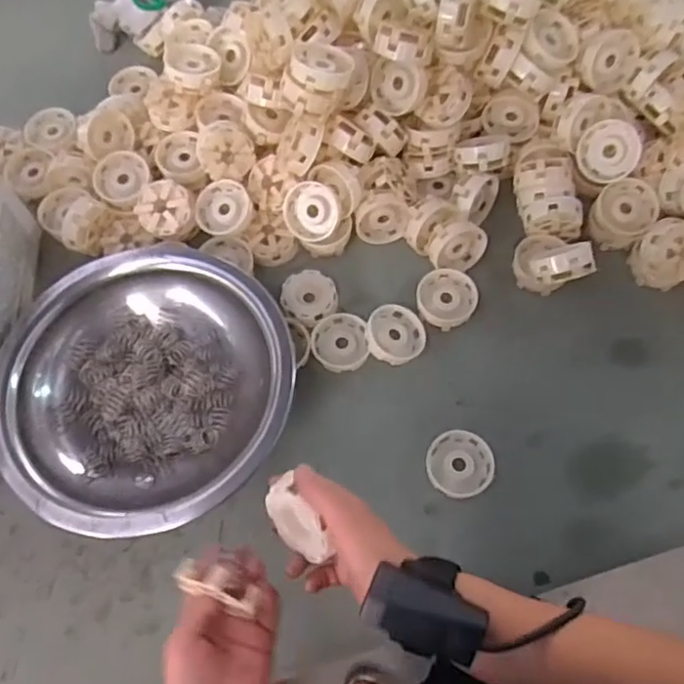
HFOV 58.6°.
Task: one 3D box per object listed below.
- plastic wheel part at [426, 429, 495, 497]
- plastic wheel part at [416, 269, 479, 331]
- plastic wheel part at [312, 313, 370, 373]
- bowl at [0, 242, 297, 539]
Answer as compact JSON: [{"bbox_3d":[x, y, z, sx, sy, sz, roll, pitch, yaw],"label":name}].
[{"bbox_3d":[0.125,0.131,0.650,0.067,0.030,0.070,-1,66,1],"label":"plastic wheel part"},{"bbox_3d":[0.121,-0.051,0.711,0.067,0.022,0.067,-1,66,1],"label":"plastic wheel part"},{"bbox_3d":[-0.002,-0.002,0.694,0.063,0.019,0.068,-1,66,1],"label":"plastic wheel part"},{"bbox_3d":[-0.213,0.042,0.656,0.309,0.067,0.295,-1,66,1],"label":"bowl"}]

